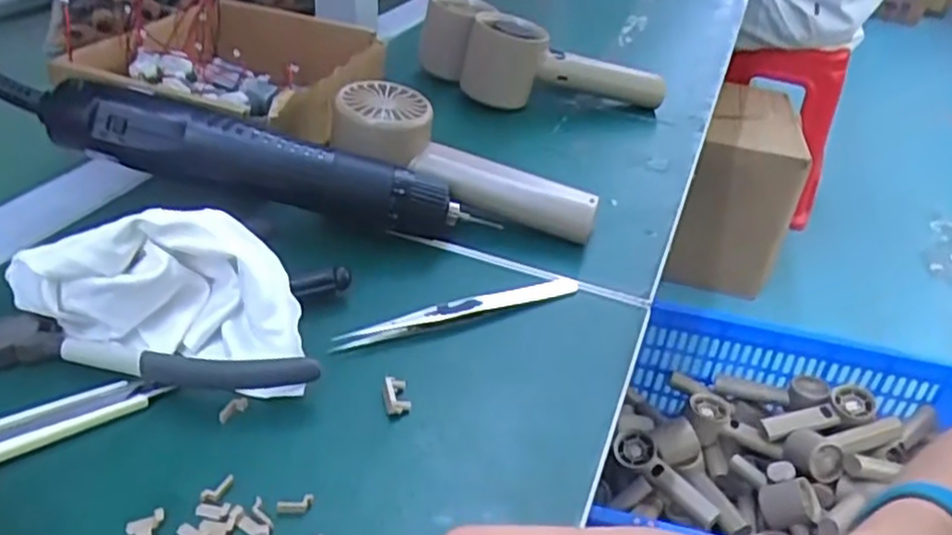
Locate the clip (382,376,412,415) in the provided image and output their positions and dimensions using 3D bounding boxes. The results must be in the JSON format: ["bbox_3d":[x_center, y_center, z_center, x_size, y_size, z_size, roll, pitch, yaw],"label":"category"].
[{"bbox_3d":[-0.034,0.052,0.299,0.011,0.005,0.019,-5,36,-16],"label":"clip"}]

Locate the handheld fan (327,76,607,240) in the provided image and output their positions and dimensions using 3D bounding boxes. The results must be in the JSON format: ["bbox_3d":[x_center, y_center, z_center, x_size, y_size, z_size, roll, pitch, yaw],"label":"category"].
[{"bbox_3d":[-0.008,-0.059,0.419,0.160,0.039,0.045,26,36,0],"label":"handheld fan"}]

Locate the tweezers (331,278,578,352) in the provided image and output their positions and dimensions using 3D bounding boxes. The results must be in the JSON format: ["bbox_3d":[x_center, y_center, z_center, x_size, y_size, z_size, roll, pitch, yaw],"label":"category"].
[{"bbox_3d":[-0.006,0.020,0.346,0.127,0.010,0.014,-13,38,-25],"label":"tweezers"}]

